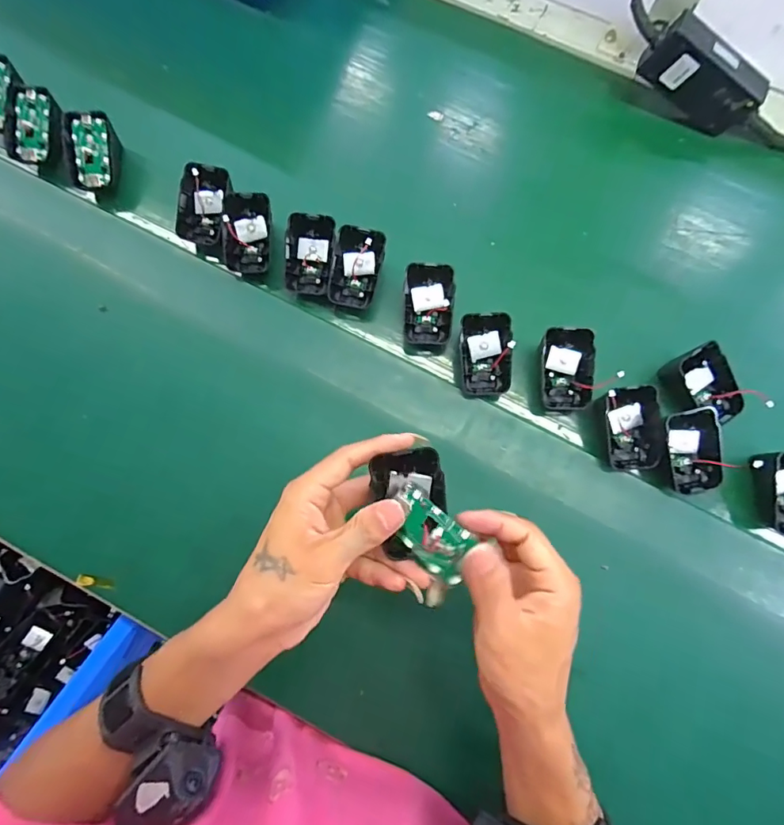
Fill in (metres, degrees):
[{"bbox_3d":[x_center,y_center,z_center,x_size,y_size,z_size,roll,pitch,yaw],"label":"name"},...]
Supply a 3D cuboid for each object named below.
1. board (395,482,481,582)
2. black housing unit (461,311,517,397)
[{"bbox_3d":[0.024,0.075,0.285,0.056,0.008,0.032,39,82,8],"label":"board"},{"bbox_3d":[0.082,-0.049,0.404,0.044,0.029,0.064,-1,75,-1],"label":"black housing unit"}]

